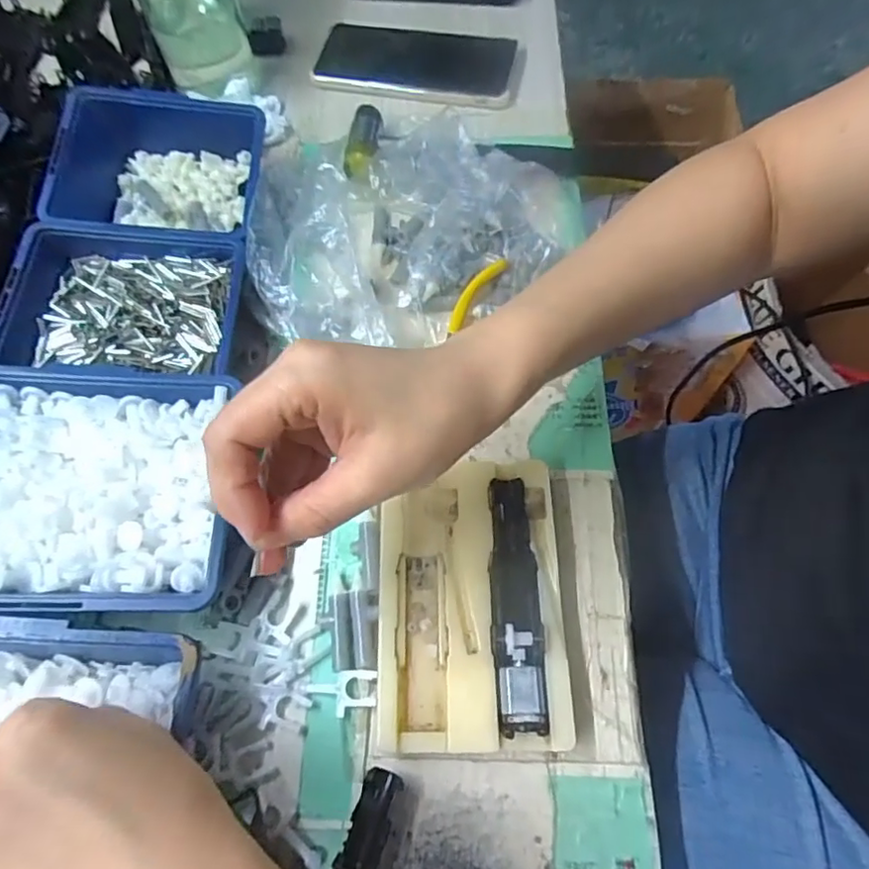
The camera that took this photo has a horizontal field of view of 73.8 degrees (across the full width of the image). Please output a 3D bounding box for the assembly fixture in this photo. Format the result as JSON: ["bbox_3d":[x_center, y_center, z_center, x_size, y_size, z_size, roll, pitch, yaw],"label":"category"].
[{"bbox_3d":[0.018,0.081,0.290,0.088,0.028,0.135,-2,66,1],"label":"assembly fixture"}]

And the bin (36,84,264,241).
[{"bbox_3d":[-0.185,-0.168,0.389,0.132,0.058,0.109,-2,66,1],"label":"bin"}]

